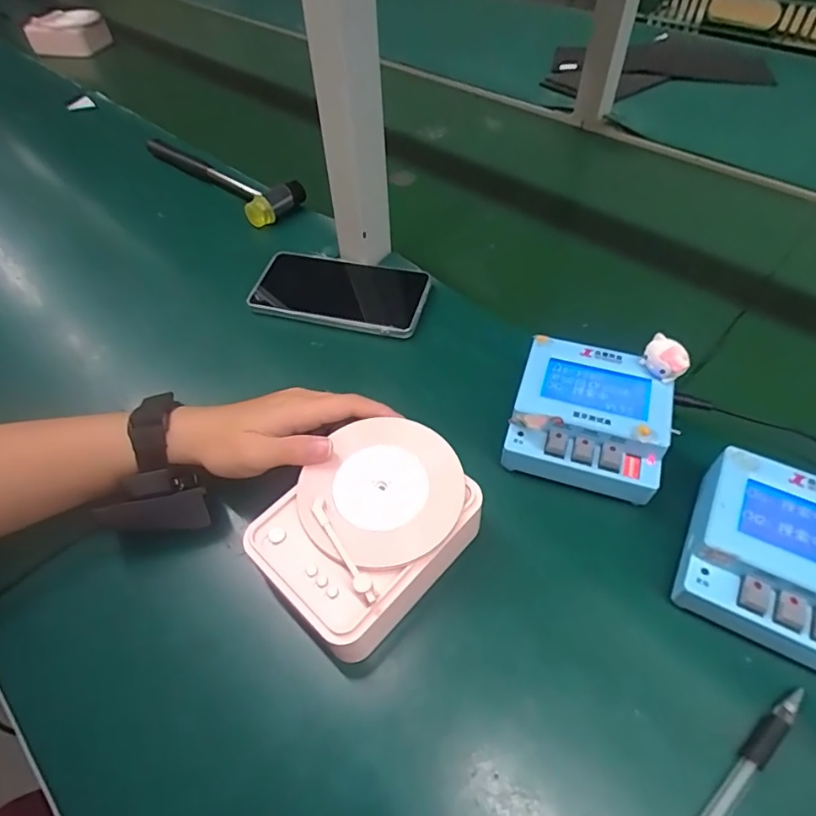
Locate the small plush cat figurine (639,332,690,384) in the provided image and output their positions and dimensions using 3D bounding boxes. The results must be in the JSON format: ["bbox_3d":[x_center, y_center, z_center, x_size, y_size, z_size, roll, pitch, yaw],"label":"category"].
[{"bbox_3d":[0.177,-0.032,0.355,0.029,0.028,0.020,29,58,23],"label":"small plush cat figurine"}]

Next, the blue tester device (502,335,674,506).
[{"bbox_3d":[0.126,0.005,0.366,0.104,0.043,0.100,14,53,14],"label":"blue tester device"}]

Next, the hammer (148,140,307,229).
[{"bbox_3d":[-0.230,-0.295,0.633,0.067,0.028,0.269,-38,59,-24],"label":"hammer"}]

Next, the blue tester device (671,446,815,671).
[{"bbox_3d":[0.219,0.090,0.300,0.105,0.048,0.101,23,56,20],"label":"blue tester device"}]

